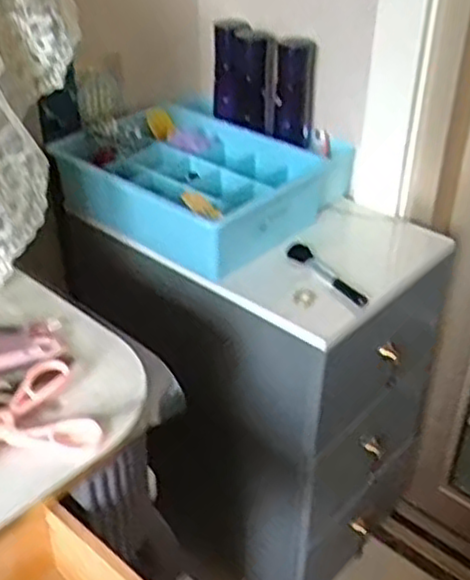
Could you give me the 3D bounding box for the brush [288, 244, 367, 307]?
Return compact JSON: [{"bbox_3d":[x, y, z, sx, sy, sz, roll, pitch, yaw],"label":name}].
[{"bbox_3d":[0.096,-0.019,0.769,0.021,0.010,0.122,-20,40,-27],"label":"brush"}]

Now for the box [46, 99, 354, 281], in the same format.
[{"bbox_3d":[-0.034,-0.150,0.901,0.279,0.078,0.298,25,41,31],"label":"box"}]

